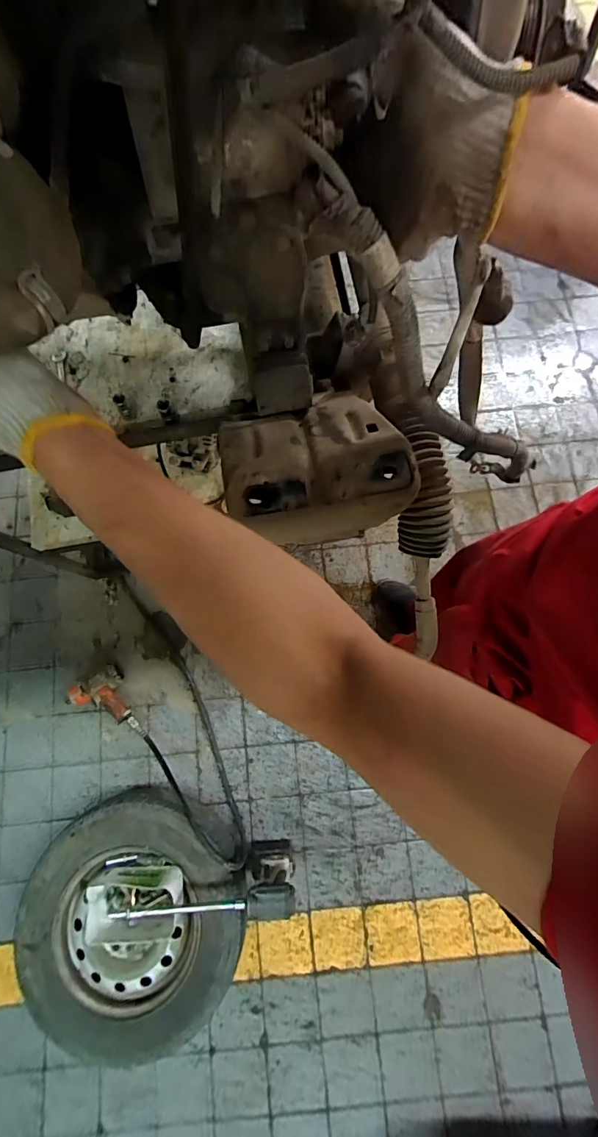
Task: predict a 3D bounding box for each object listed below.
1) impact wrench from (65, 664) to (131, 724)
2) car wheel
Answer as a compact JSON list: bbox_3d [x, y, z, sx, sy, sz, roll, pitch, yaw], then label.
[{"bbox_3d":[-0.622,0.418,1.317,0.170,0.080,0.169,-31,79,-5],"label":"impact wrench"},{"bbox_3d":[-0.449,0.946,1.110,0.567,0.209,0.580,0,78,1],"label":"car wheel"}]

